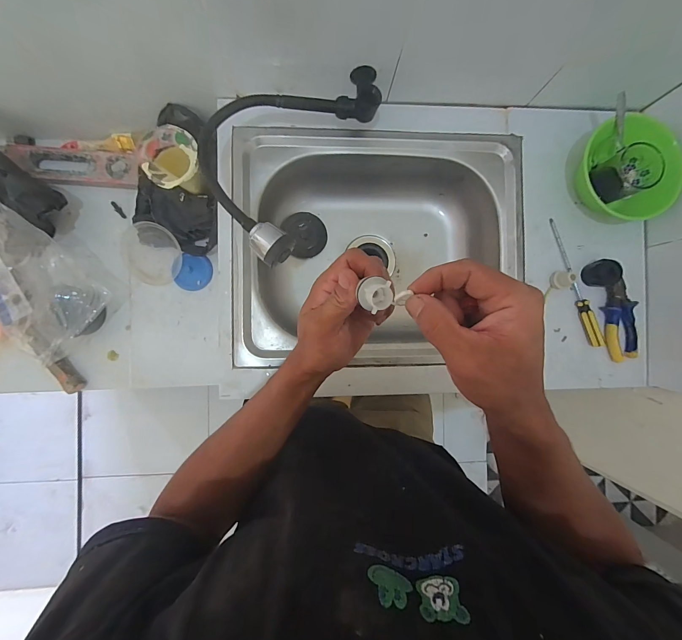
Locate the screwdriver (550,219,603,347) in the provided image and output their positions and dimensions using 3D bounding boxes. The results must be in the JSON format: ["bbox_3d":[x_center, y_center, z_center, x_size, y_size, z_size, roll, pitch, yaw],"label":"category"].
[{"bbox_3d":[0.410,-0.065,0.559,0.025,0.019,0.233,-18,91,-4],"label":"screwdriver"}]

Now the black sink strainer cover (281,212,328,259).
[{"bbox_3d":[-0.071,-0.173,0.654,0.080,0.006,0.089,-26,104,-15],"label":"black sink strainer cover"}]

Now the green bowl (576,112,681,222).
[{"bbox_3d":[0.458,-0.246,0.528,0.150,0.097,0.155,0,89,-4],"label":"green bowl"}]

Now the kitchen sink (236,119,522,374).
[{"bbox_3d":[0.066,-0.126,0.611,0.493,0.137,0.404,-1,90,-4],"label":"kitchen sink"}]

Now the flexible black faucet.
[{"bbox_3d":[-0.085,-0.261,0.455,0.190,0.069,0.334,29,88,-3],"label":"flexible black faucet"}]

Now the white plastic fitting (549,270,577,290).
[{"bbox_3d":[0.377,-0.069,0.550,0.026,0.032,0.030,-10,90,-4],"label":"white plastic fitting"}]

